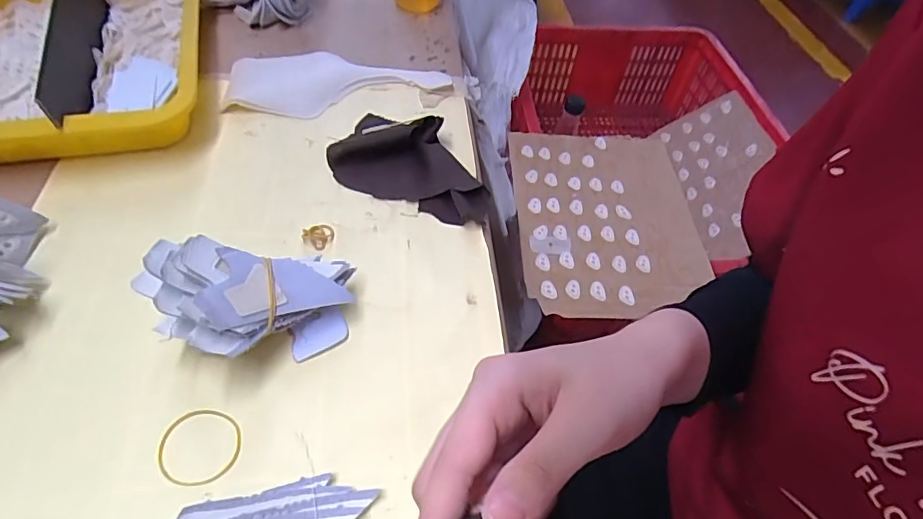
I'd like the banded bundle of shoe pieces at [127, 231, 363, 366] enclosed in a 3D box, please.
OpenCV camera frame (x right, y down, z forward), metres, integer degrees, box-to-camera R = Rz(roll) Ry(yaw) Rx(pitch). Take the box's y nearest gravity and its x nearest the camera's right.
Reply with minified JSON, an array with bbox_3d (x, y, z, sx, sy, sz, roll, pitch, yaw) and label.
[{"bbox_3d":[-0.119,0.023,0.293,0.110,0.058,0.062,-6,51,-11],"label":"banded bundle of shoe pieces"}]

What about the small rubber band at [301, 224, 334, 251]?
[{"bbox_3d":[-0.101,-0.018,0.363,0.016,0.007,0.021,26,52,15],"label":"small rubber band"}]

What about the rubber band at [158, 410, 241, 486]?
[{"bbox_3d":[-0.138,0.098,0.271,0.040,0.004,0.039,3,50,-4],"label":"rubber band"}]

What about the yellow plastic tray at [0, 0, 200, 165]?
[{"bbox_3d":[-0.323,-0.177,0.428,0.195,0.063,0.261,-9,52,-14],"label":"yellow plastic tray"}]

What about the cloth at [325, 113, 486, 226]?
[{"bbox_3d":[-0.034,-0.080,0.405,0.129,0.033,0.083,19,50,10],"label":"cloth"}]

